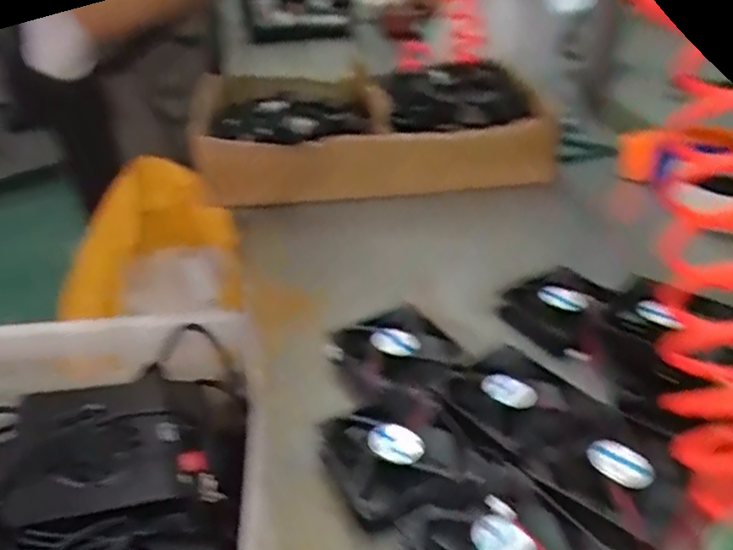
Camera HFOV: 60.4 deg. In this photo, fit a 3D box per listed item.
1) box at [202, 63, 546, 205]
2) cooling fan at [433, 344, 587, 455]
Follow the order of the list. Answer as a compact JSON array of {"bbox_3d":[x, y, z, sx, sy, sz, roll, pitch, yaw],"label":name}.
[{"bbox_3d":[0.001,-0.218,0.927,0.453,0.137,0.282,-11,33,-14],"label":"box"},{"bbox_3d":[0.114,0.095,0.497,0.089,0.018,0.089,-24,38,-31],"label":"cooling fan"}]

